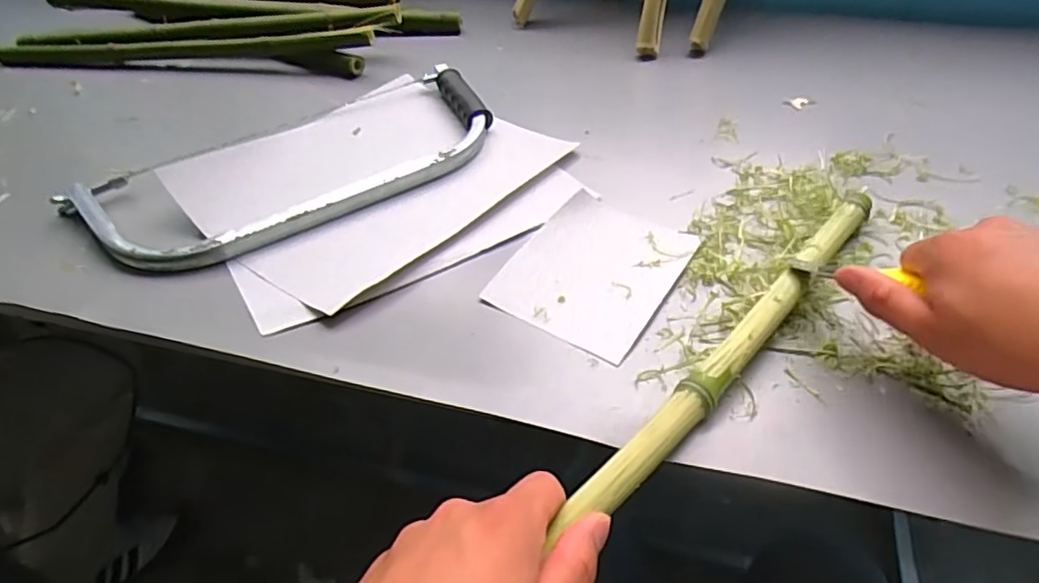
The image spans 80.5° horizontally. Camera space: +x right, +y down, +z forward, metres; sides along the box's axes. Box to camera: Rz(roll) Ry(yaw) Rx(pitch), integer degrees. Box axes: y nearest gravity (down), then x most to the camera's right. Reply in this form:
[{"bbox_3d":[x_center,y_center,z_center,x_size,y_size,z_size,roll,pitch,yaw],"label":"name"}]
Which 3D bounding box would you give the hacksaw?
[{"bbox_3d":[-0.187,-0.114,0.529,0.360,0.024,0.162,-28,52,-23],"label":"hacksaw"}]

